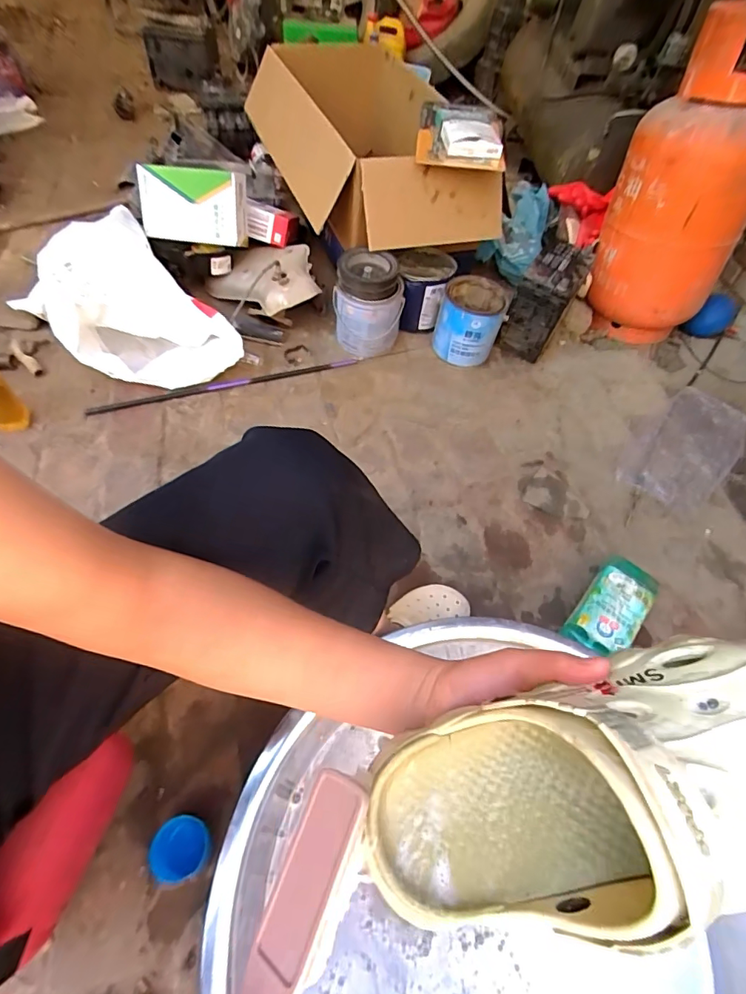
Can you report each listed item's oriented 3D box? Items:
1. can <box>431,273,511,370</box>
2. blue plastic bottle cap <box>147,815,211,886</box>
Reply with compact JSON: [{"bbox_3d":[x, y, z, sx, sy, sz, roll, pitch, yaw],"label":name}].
[{"bbox_3d":[0.237,-0.427,1.196,0.157,0.151,0.155,18,58,7],"label":"can"},{"bbox_3d":[-0.239,0.440,0.597,0.067,0.039,0.068,3,55,-4],"label":"blue plastic bottle cap"}]

